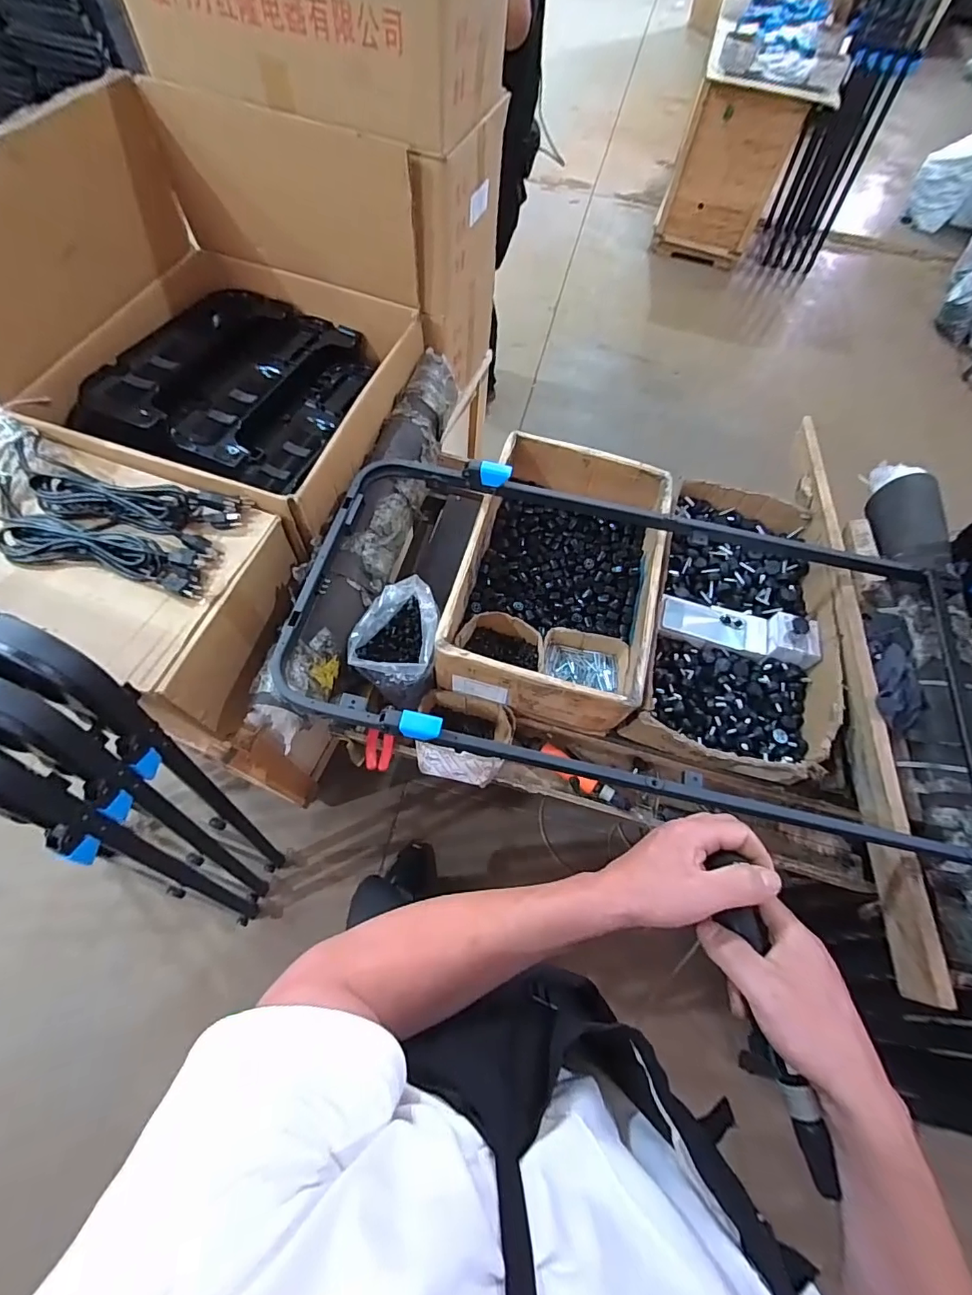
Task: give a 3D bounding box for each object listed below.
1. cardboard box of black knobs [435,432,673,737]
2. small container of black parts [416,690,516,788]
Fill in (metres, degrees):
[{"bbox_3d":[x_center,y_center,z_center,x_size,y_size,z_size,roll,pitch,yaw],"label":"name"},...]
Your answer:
[{"bbox_3d":[0.144,-0.138,0.961,0.346,0.161,0.529,15,64,3],"label":"cardboard box of black knobs"},{"bbox_3d":[-0.042,0.165,0.895,0.173,0.104,0.154,12,64,2],"label":"small container of black parts"}]

